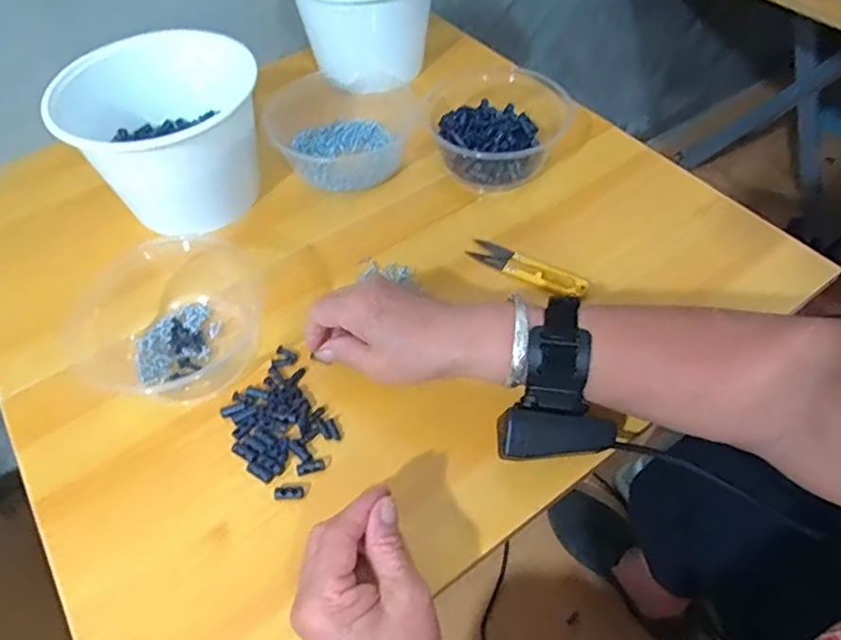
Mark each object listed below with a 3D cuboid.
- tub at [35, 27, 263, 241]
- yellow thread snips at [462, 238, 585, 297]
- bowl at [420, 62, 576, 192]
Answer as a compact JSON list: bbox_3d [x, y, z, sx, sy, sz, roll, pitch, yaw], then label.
[{"bbox_3d":[-0.221,-0.170,0.523,0.145,0.111,0.147,-1,55,2],"label":"tub"},{"bbox_3d":[0.087,-0.045,0.484,0.101,0.007,0.025,25,60,19],"label":"yellow thread snips"},{"bbox_3d":[0.069,-0.193,0.565,0.137,0.054,0.151,-1,56,3],"label":"bowl"}]

